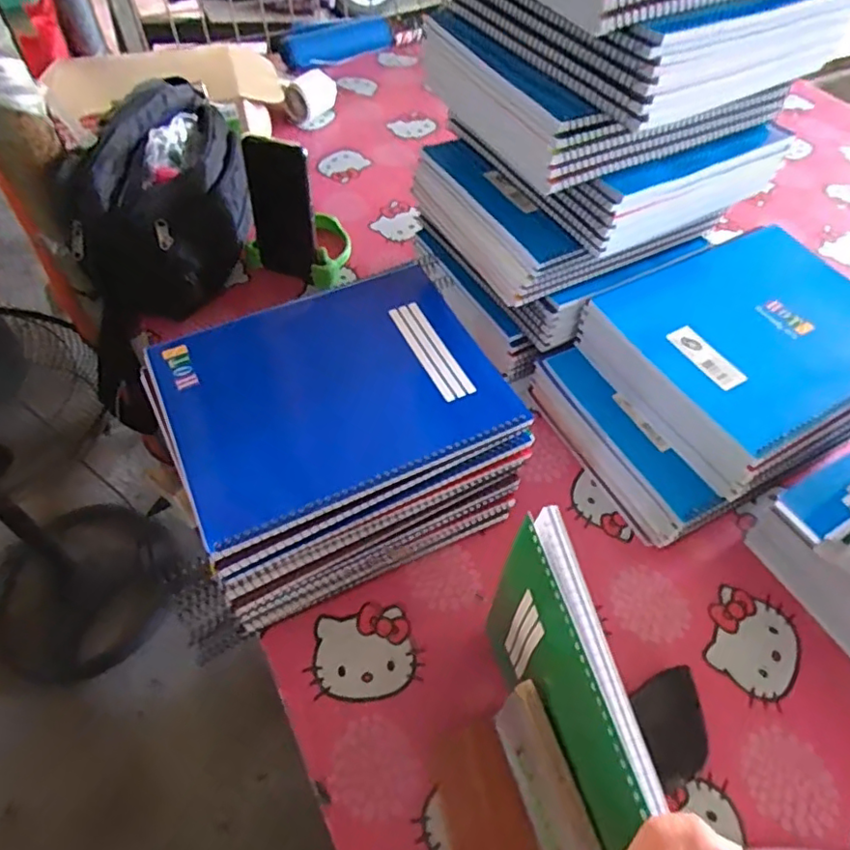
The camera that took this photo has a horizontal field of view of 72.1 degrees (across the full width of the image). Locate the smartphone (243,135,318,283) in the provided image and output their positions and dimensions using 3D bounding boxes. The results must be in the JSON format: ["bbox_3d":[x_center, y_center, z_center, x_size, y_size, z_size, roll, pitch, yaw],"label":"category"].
[{"bbox_3d":[-0.163,-0.243,0.663,0.075,0.154,0.016,14,46,9],"label":"smartphone"}]

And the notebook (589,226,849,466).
[{"bbox_3d":[0.312,-0.090,0.533,0.247,0.015,0.202,-25,57,-17],"label":"notebook"}]

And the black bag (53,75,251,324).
[{"bbox_3d":[-0.284,-0.264,0.670,0.121,0.161,0.262,13,55,8],"label":"black bag"}]

